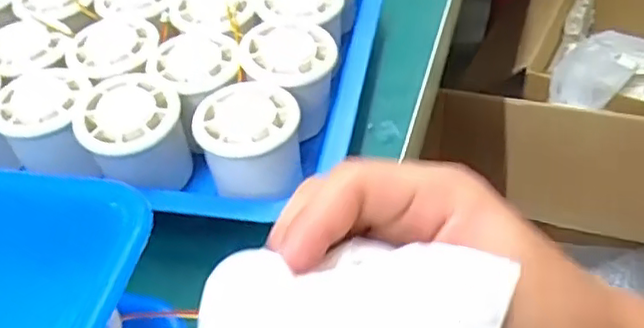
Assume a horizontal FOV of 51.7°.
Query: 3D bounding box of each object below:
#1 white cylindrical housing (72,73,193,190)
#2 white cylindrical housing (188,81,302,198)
[{"bbox_3d":[-0.107,-0.015,0.382,0.055,0.050,0.053,-4,45,4],"label":"white cylindrical housing"},{"bbox_3d":[-0.039,-0.011,0.374,0.055,0.044,0.055,-4,45,4],"label":"white cylindrical housing"}]

